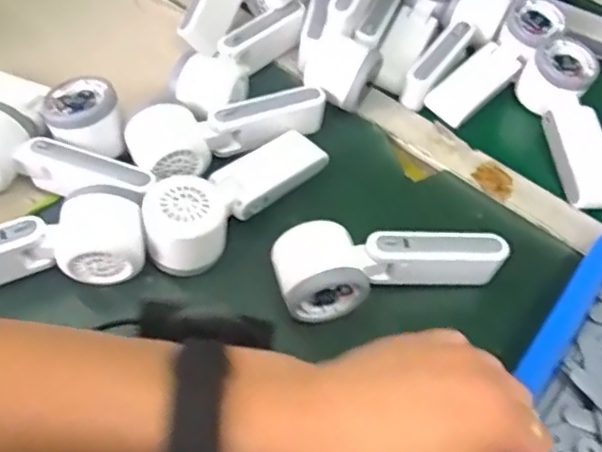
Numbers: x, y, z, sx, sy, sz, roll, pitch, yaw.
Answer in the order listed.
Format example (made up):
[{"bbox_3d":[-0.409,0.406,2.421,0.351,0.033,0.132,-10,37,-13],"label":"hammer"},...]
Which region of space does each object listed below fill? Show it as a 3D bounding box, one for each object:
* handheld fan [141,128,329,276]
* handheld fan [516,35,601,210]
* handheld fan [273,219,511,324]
[{"bbox_3d":[-0.049,-0.030,0.478,0.056,0.045,0.162,39,60,21],"label":"handheld fan"},{"bbox_3d":[0.247,-0.093,0.564,0.070,0.041,0.182,-3,67,-8],"label":"handheld fan"},{"bbox_3d":[0.064,0.022,0.450,0.162,0.050,0.053,-10,56,-12],"label":"handheld fan"}]

